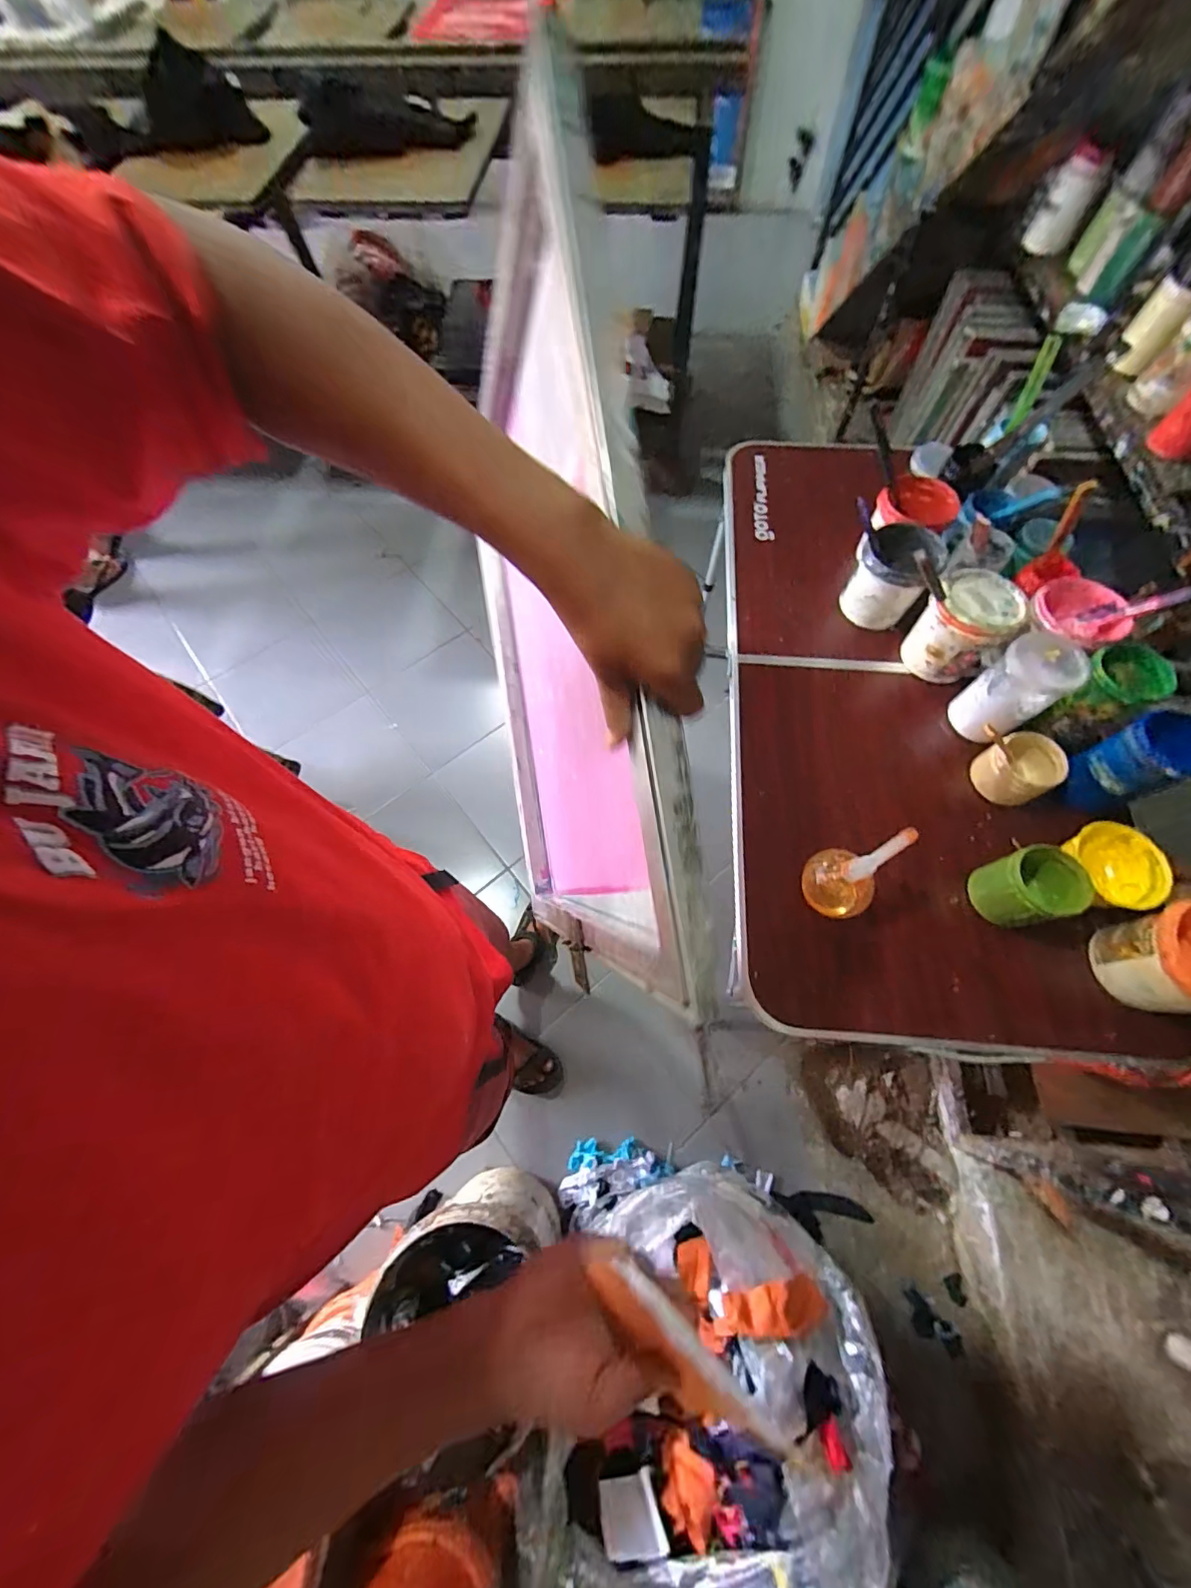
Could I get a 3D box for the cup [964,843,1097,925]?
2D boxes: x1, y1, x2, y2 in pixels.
[{"bbox_3d":[0.567,0.123,0.664,0.086,0.092,0.087,0,66,1],"label":"cup"}]

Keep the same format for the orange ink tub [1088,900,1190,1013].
[{"bbox_3d":[0.708,0.201,0.607,0.121,0.109,0.132,-5,66,-1],"label":"orange ink tub"}]

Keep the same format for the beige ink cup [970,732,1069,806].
[{"bbox_3d":[0.629,-0.039,0.755,0.090,0.072,0.087,0,66,1],"label":"beige ink cup"}]

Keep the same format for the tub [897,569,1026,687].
[{"bbox_3d":[0.582,-0.267,0.812,0.119,0.133,0.117,0,66,1],"label":"tub"}]

